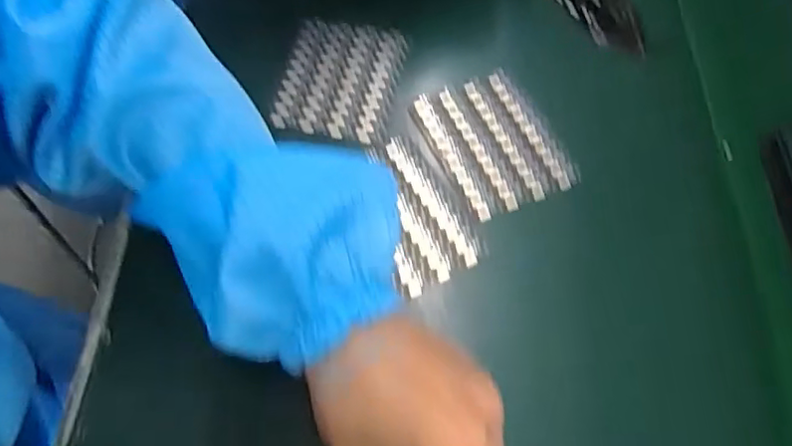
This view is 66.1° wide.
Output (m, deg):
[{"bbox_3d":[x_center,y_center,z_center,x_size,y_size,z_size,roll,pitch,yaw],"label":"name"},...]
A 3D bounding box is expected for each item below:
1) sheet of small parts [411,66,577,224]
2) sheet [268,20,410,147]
[{"bbox_3d":[0.067,-0.058,0.417,0.080,0.008,0.103,-21,64,-15],"label":"sheet of small parts"},{"bbox_3d":[-0.040,-0.106,0.442,0.081,0.010,0.100,11,61,2],"label":"sheet"}]

